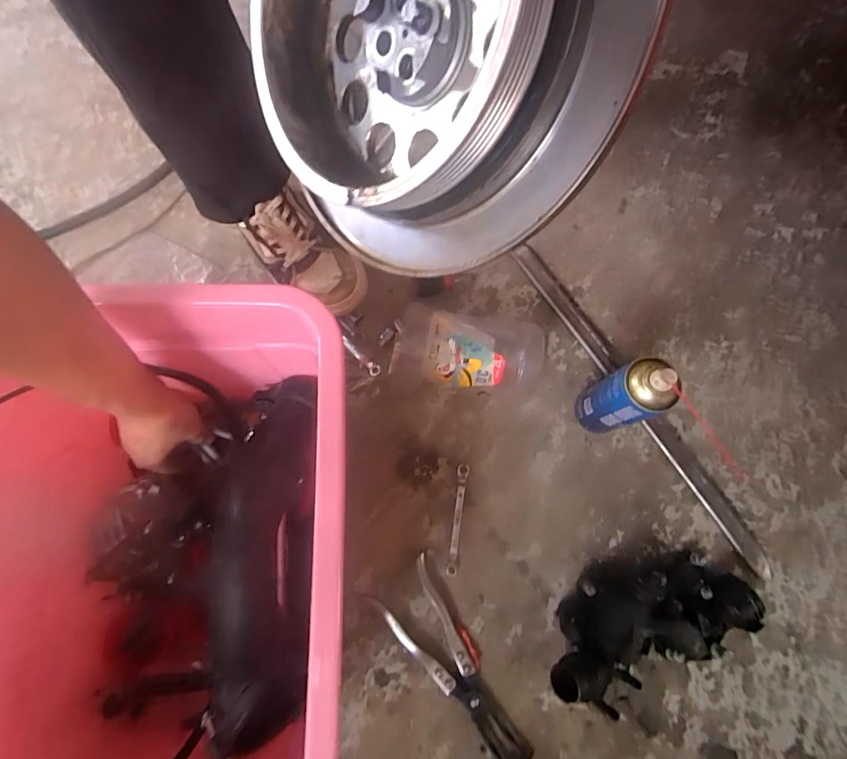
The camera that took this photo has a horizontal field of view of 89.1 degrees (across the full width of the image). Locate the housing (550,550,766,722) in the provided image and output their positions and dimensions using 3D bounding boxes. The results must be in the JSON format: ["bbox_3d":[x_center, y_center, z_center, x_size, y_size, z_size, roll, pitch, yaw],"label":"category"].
[{"bbox_3d":[0.269,0.293,0.504,0.267,0.091,0.136,-11,74,-4],"label":"housing"}]

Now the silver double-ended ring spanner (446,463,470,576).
[{"bbox_3d":[0.045,0.183,0.569,0.014,0.007,0.141,8,74,2],"label":"silver double-ended ring spanner"}]

